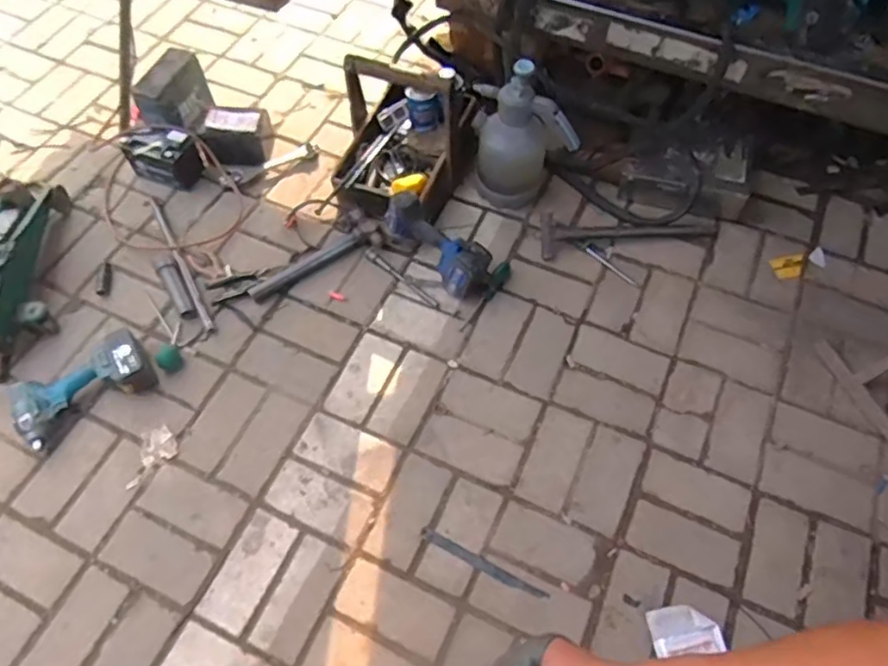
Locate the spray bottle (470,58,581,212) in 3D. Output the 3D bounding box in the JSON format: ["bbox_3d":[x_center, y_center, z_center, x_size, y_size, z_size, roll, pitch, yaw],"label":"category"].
[{"bbox_3d":[0.169,-0.438,1.312,0.201,0.274,0.161,-6,61,-5],"label":"spray bottle"}]

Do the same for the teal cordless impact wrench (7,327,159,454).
[{"bbox_3d":[-0.686,0.101,1.165,0.249,0.072,0.129,-34,67,-18],"label":"teal cordless impact wrench"}]

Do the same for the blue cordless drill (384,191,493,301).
[{"bbox_3d":[-0.013,-0.183,1.285,0.263,0.140,0.079,40,67,19],"label":"blue cordless drill"}]

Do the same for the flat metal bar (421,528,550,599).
[{"bbox_3d":[0.065,0.391,1.043,0.229,0.008,0.021,26,63,13],"label":"flat metal bar"}]

